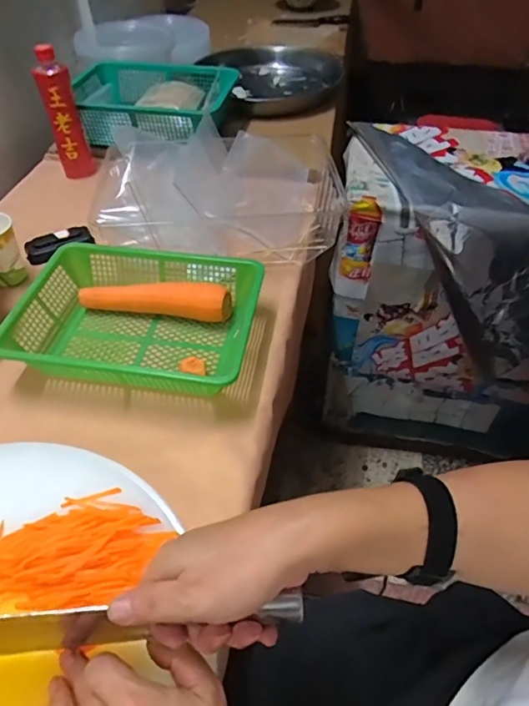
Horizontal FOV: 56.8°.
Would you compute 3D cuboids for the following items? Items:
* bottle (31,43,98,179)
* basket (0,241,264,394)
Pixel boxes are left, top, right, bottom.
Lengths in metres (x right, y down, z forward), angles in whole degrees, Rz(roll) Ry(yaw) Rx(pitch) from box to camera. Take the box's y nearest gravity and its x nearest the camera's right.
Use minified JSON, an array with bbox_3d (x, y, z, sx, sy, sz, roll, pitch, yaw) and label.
[{"bbox_3d":[-0.376,-0.444,0.916,0.057,0.217,0.050,-21,50,-18],"label":"bottle"},{"bbox_3d":[-0.164,-0.040,0.653,0.300,0.077,0.219,7,48,7],"label":"basket"}]

